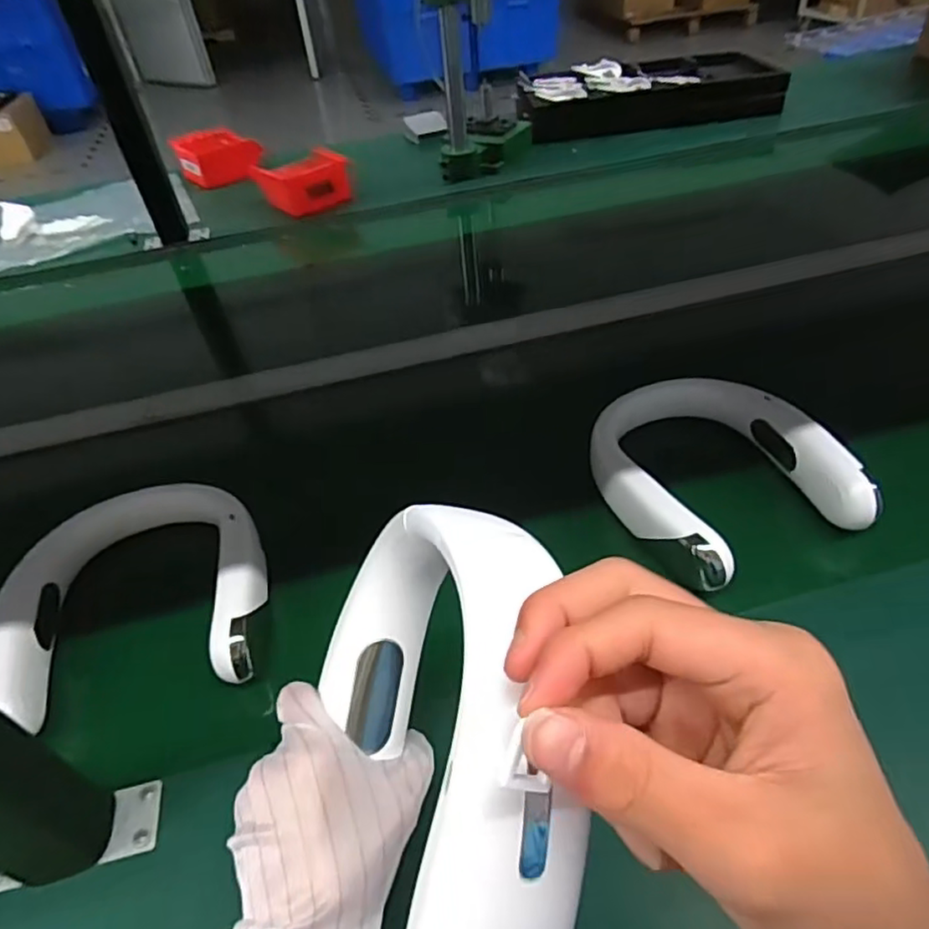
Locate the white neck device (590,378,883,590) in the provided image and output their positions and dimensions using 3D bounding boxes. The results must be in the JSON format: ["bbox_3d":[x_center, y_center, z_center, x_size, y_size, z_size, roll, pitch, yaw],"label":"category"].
[{"bbox_3d":[0.207,0.000,0.534,0.179,0.043,0.198,-20,46,-13],"label":"white neck device"}]

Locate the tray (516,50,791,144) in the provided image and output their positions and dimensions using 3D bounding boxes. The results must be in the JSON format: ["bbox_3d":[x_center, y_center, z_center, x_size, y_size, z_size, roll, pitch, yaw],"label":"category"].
[{"bbox_3d":[0.364,-0.764,1.306,0.510,0.081,0.253,-6,45,1],"label":"tray"}]

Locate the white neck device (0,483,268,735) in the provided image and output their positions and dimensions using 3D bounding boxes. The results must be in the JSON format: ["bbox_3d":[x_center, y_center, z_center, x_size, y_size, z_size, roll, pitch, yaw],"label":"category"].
[{"bbox_3d":[-0.251,0.093,0.486,0.186,0.042,0.178,-10,45,-4],"label":"white neck device"}]

